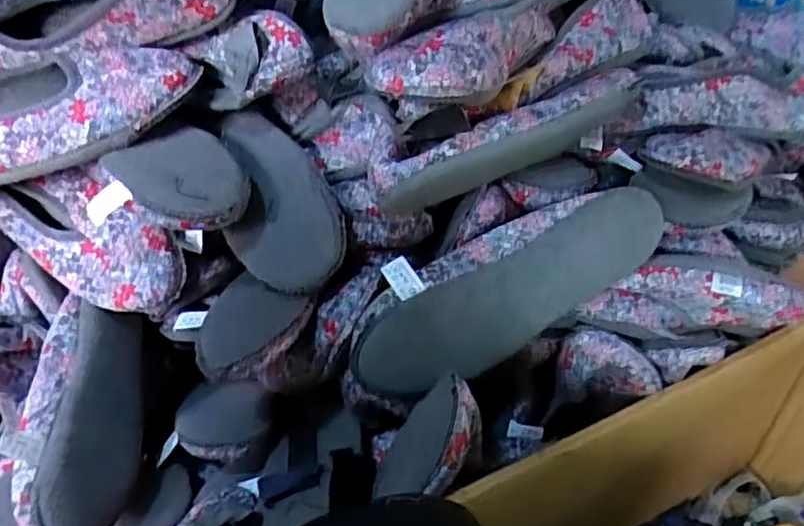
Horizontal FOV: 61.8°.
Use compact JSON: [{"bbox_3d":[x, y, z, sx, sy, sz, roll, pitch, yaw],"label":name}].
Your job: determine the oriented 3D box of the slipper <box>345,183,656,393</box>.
[{"bbox_3d":[0.078,0.015,0.519,0.261,0.092,0.061,-28,44,0],"label":"slipper"}]

